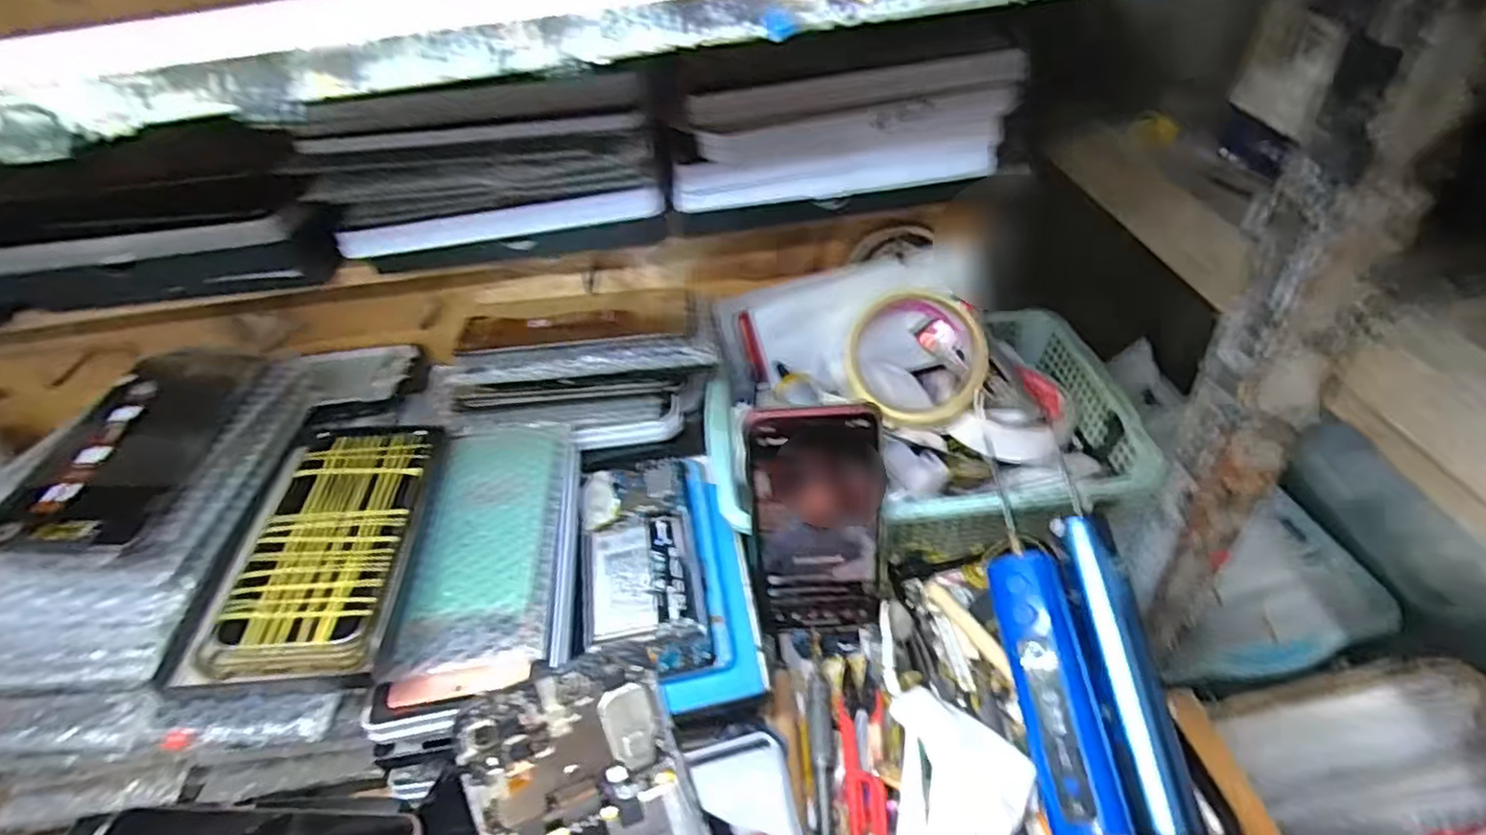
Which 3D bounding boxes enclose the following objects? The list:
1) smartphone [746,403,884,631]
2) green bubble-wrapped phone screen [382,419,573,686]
[{"bbox_3d":[0.043,0.062,0.411,0.072,0.150,0.007,-2,24,3],"label":"smartphone"},{"bbox_3d":[-0.148,0.067,0.421,0.083,0.009,0.167,0,47,-4],"label":"green bubble-wrapped phone screen"}]

